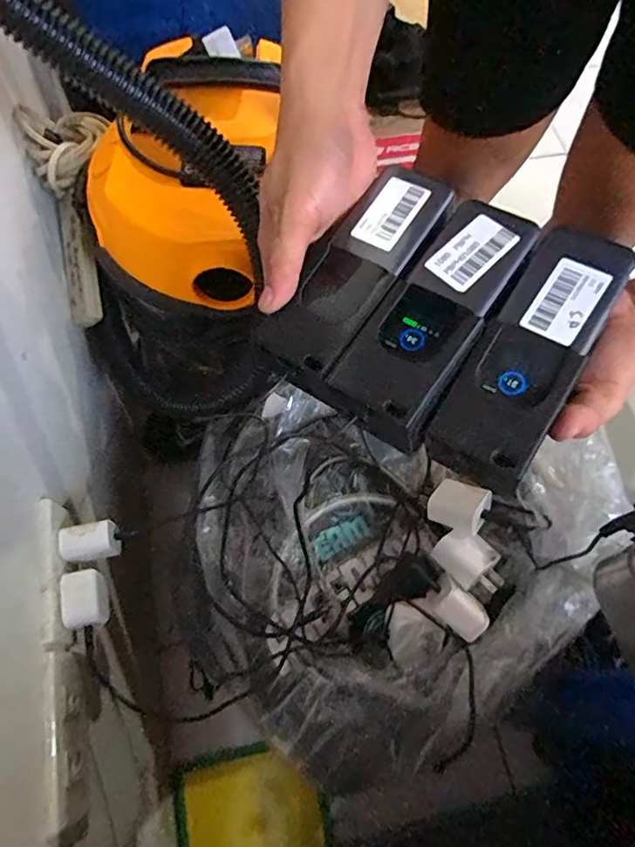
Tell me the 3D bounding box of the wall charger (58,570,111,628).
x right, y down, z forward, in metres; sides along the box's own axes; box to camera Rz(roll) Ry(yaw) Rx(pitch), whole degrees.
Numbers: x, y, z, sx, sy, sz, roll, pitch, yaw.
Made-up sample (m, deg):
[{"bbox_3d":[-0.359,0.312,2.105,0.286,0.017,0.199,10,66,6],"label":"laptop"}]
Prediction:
[{"bbox_3d":[-0.202,0.151,0.458,0.033,0.027,0.044,-10,66,-7],"label":"wall charger"}]

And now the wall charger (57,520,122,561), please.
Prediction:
[{"bbox_3d":[-0.205,0.107,0.479,0.048,0.021,0.031,-12,67,-7],"label":"wall charger"}]

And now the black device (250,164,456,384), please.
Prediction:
[{"bbox_3d":[0.023,-0.099,0.335,0.062,0.021,0.152,37,87,14],"label":"black device"}]

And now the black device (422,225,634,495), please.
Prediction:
[{"bbox_3d":[0.120,-0.043,0.303,0.055,0.018,0.161,30,82,11],"label":"black device"}]

